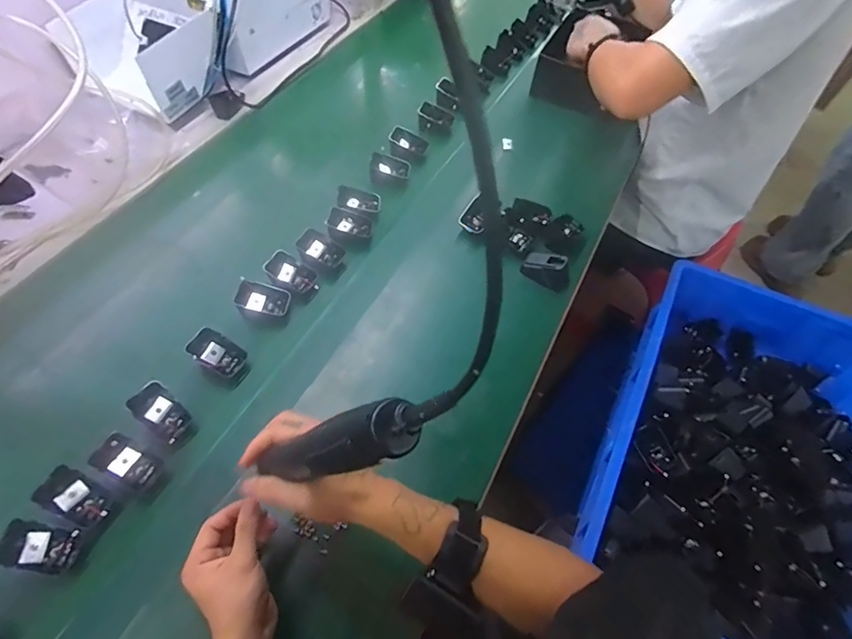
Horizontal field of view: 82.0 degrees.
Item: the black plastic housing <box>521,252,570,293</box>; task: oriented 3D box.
[{"bbox_3d":[0.182,-0.076,0.737,0.071,0.032,0.048,21,57,13],"label":"black plastic housing"}]

